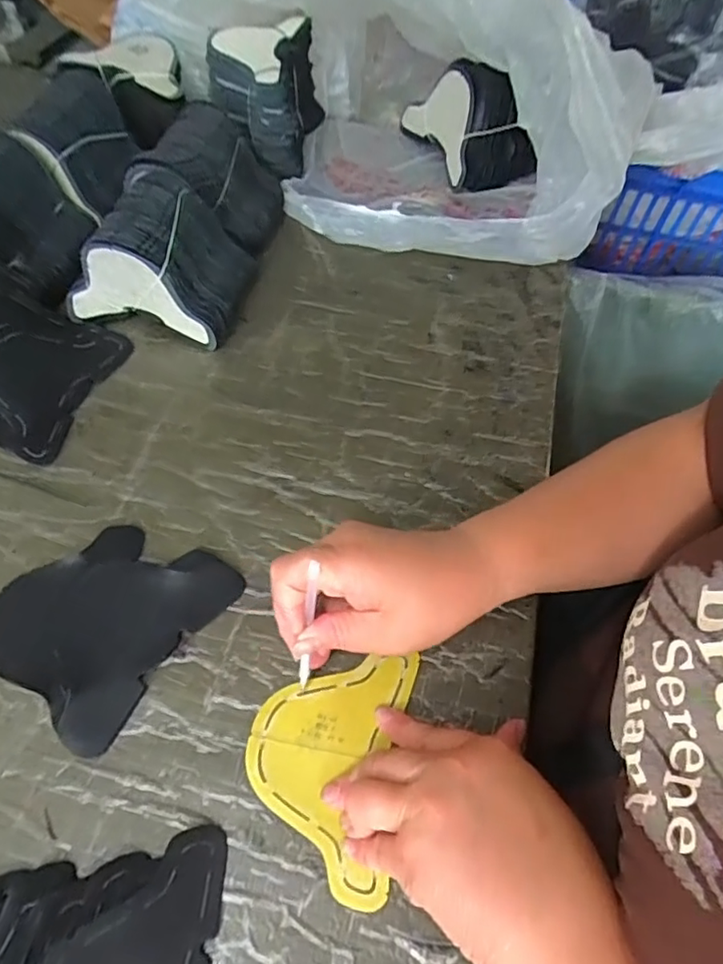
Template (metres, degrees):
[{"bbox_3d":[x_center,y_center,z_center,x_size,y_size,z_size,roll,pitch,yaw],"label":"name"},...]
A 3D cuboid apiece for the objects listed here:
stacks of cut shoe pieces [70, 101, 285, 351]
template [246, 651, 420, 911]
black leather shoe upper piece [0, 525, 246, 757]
[{"bbox_3d":[-0.160,-0.241,0.529,0.127,0.108,0.212,13,58,6],"label":"stacks of cut shoe pieces"},{"bbox_3d":[-0.021,0.158,0.333,0.086,0.004,0.124,10,57,4],"label":"template"},{"bbox_3d":[-0.166,0.081,0.379,0.119,0.010,0.132,32,61,17],"label":"black leather shoe upper piece"}]

